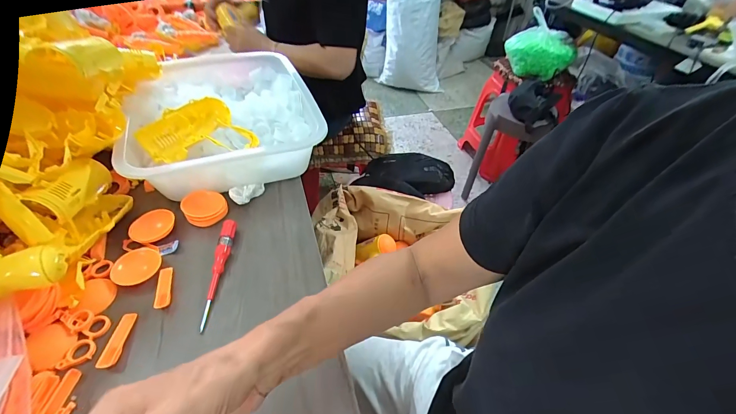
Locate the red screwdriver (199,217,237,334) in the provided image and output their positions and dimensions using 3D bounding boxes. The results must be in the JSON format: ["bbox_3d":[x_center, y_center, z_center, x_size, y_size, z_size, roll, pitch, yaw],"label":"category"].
[{"bbox_3d":[-0.194,0.079,0.426,0.016,0.022,0.150,1,45,-2],"label":"red screwdriver"}]

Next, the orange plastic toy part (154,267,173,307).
[{"bbox_3d":[-0.252,0.099,0.411,0.017,0.006,0.059,-12,47,-15],"label":"orange plastic toy part"}]

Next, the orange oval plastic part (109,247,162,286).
[{"bbox_3d":[-0.291,0.076,0.421,0.045,0.016,0.056,33,52,26],"label":"orange oval plastic part"}]

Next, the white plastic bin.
[{"bbox_3d":[-0.261,-0.181,0.621,0.284,0.109,0.404,-14,48,-17],"label":"white plastic bin"}]

